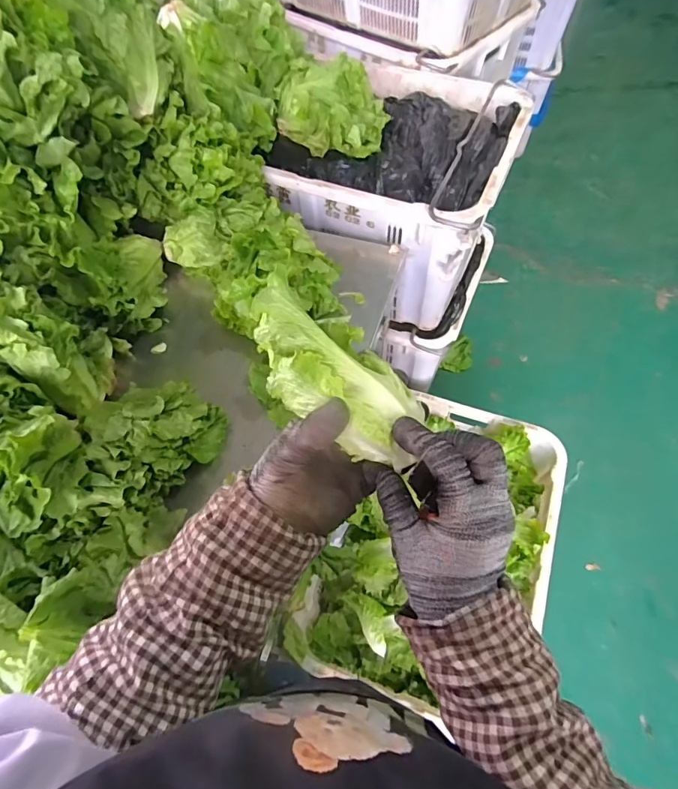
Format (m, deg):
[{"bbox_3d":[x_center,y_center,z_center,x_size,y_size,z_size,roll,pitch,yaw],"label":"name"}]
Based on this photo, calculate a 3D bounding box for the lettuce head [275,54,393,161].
[{"bbox_3d":[-0.015,-0.576,0.920,0.213,0.090,0.213,-2,60,1],"label":"lettuce head"}]

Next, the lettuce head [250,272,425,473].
[{"bbox_3d":[-0.007,-0.008,0.327,0.151,0.054,0.073,39,68,13],"label":"lettuce head"}]

